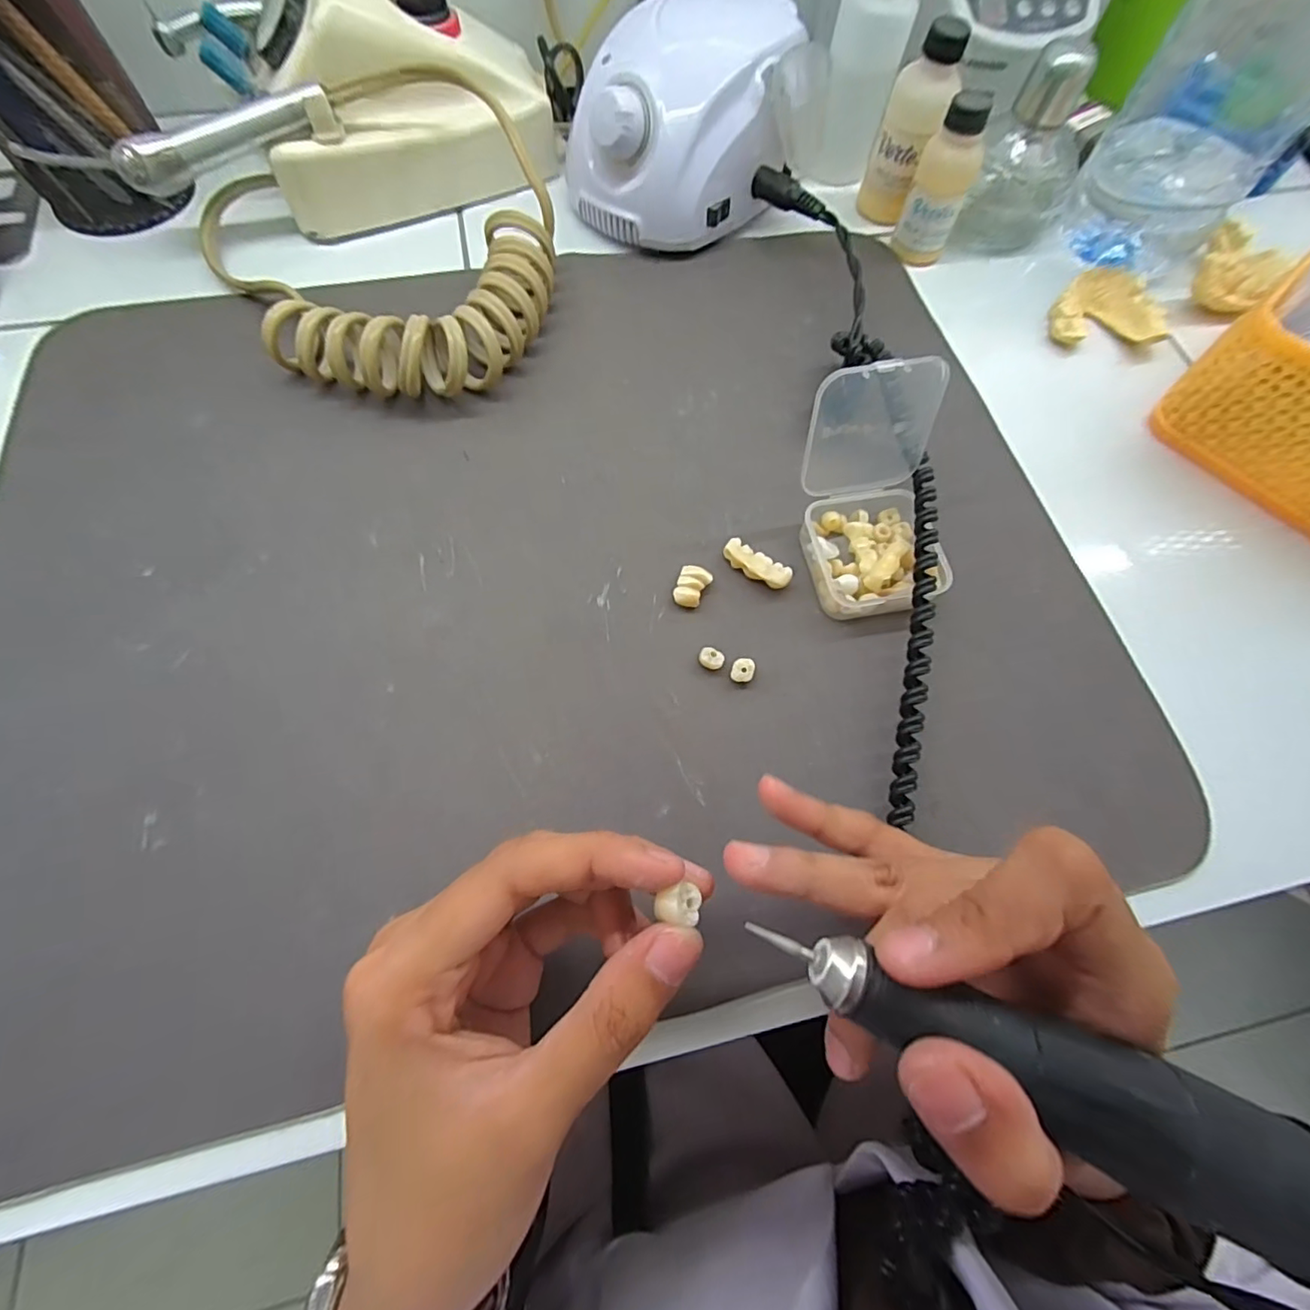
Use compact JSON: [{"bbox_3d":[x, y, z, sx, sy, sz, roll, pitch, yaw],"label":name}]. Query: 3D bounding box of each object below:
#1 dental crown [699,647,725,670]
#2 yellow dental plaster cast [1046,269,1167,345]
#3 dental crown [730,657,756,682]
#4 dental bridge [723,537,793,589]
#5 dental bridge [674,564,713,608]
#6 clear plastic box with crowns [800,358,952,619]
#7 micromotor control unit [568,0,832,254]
[{"bbox_3d":[0.024,0.001,0.239,0.011,0.004,0.009,18,69,4],"label":"dental crown"},{"bbox_3d":[0.263,-0.195,0.324,0.057,0.021,0.047,38,72,11],"label":"yellow dental plaster cast"},{"bbox_3d":[0.037,0.007,0.238,0.010,0.007,0.010,15,69,3],"label":"dental crown"},{"bbox_3d":[0.046,-0.041,0.256,0.033,0.010,0.014,38,72,11],"label":"dental bridge"},{"bbox_3d":[0.017,-0.030,0.251,0.014,0.006,0.019,18,69,4],"label":"dental bridge"},{"bbox_3d":[0.097,-0.064,0.241,0.056,0.062,0.083,-9,69,-7],"label":"clear plastic box with crowns"},{"bbox_3d":[0.022,-0.305,0.327,0.146,0.077,0.095,-29,73,-13],"label":"micromotor control unit"}]

